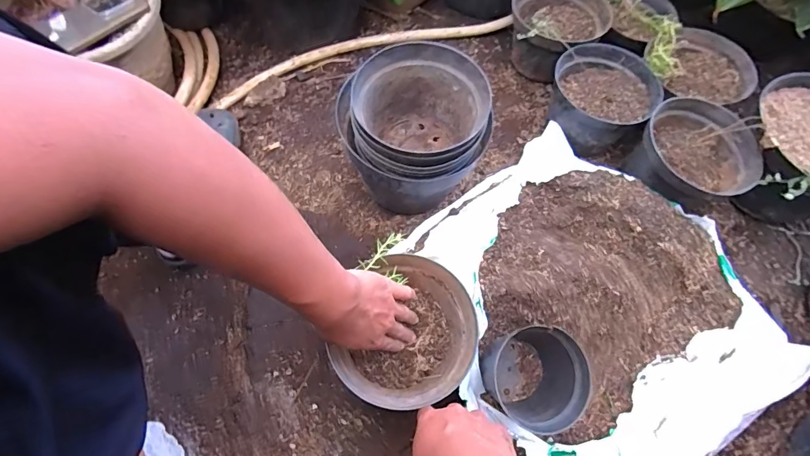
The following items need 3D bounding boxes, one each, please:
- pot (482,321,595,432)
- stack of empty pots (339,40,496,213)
[{"bbox_3d":[0.163,0.191,0.521,0.110,0.092,0.120,1,67,-2],"label":"pot"},{"bbox_3d":[0.012,-0.123,0.620,0.188,0.218,0.177,-15,69,-9],"label":"stack of empty pots"}]

